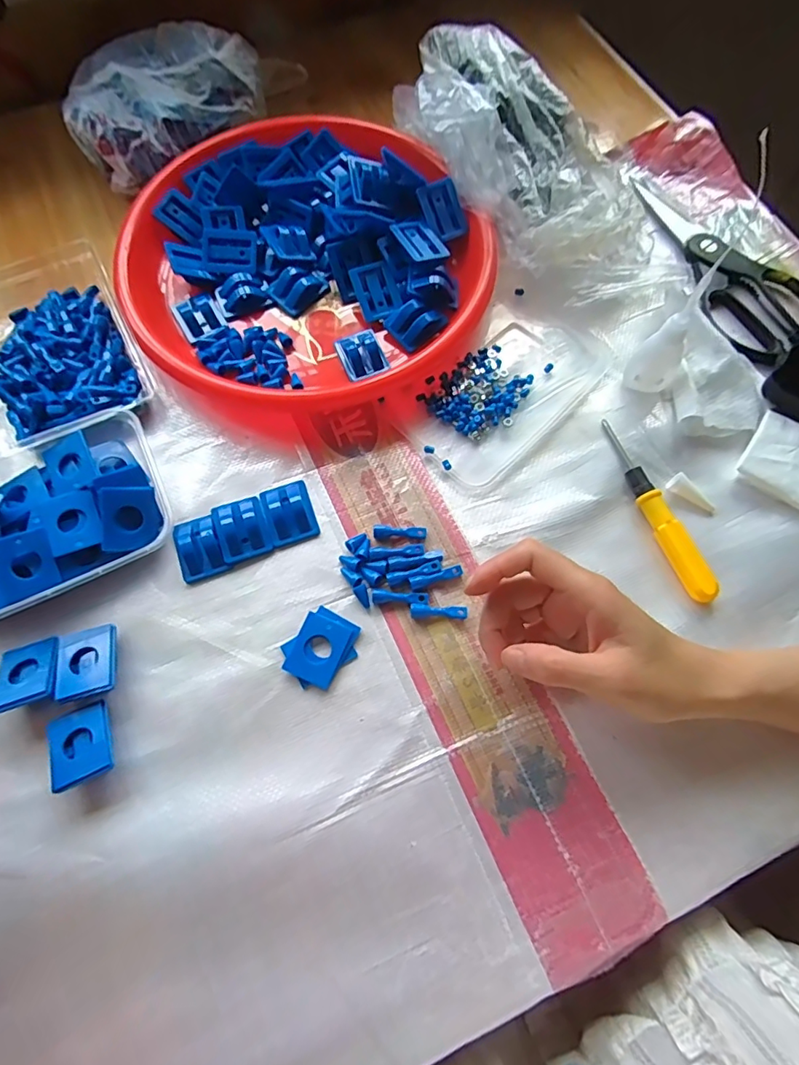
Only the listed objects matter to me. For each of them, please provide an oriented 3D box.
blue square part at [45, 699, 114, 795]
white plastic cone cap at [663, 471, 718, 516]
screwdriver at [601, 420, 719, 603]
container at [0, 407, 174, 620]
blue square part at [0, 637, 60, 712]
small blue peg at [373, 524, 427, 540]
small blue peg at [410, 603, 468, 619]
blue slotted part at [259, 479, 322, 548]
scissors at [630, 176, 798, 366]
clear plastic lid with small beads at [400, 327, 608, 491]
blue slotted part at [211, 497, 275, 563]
[{"bbox_3d":[-0.190,0.127,0.313,0.032,0.018,0.043,-22,71,-8],"label":"blue square part"},{"bbox_3d":[0.209,-0.026,0.371,0.014,0.010,0.038,-38,74,-13],"label":"white plastic cone cap"},{"bbox_3d":[0.178,-0.019,0.365,0.014,0.017,0.140,-18,71,-7],"label":"screwdriver"},{"bbox_3d":[-0.254,-0.007,0.352,0.188,0.036,0.136,-24,71,-8],"label":"container"},{"bbox_3d":[-0.227,0.086,0.319,0.033,0.004,0.041,-13,51,-11],"label":"blue square part"},{"bbox_3d":[0.000,0.000,0.368,0.037,0.005,0.010,-1,70,0],"label":"small blue peg"},{"bbox_3d":[0.026,0.052,0.345,0.038,0.011,0.010,1,70,1],"label":"small blue peg"},{"bbox_3d":[-0.079,-0.016,0.372,0.033,0.014,0.046,-18,71,-6],"label":"blue slotted part"},{"bbox_3d":[0.276,-0.231,0.443,0.090,0.016,0.211,-18,71,-7],"label":"scissors"},{"bbox_3d":[0.082,-0.110,0.405,0.088,0.009,0.161,43,75,14],"label":"clear plastic lid with small beads"},{"bbox_3d":[-0.110,-0.004,0.366,0.035,0.012,0.044,-20,71,-7],"label":"blue slotted part"}]

